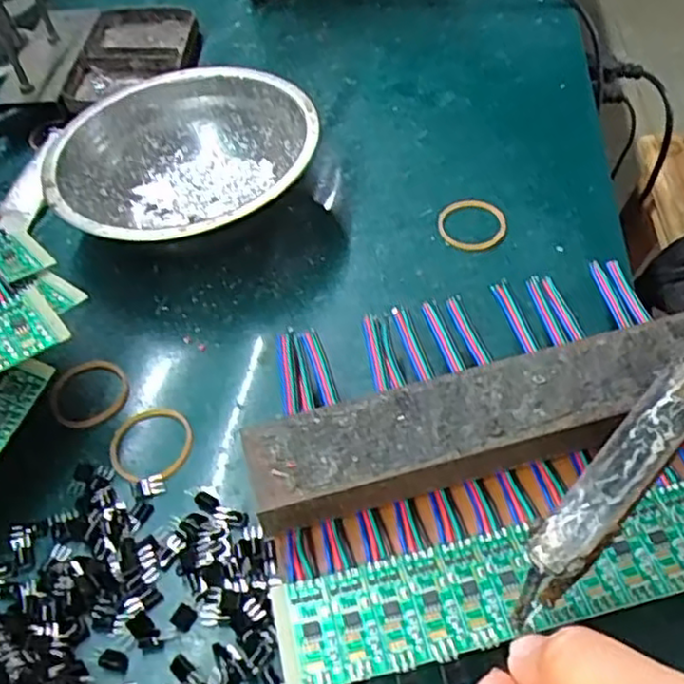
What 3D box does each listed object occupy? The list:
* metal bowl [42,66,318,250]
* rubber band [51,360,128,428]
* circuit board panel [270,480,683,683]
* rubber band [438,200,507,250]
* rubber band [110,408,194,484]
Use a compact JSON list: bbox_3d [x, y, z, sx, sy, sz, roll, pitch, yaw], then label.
[{"bbox_3d":[-0.075,-0.082,0.347,0.121,0.041,0.123,-3,50,3],"label":"metal bowl"},{"bbox_3d":[-0.104,0.020,0.292,0.030,0.004,0.033,-12,50,-4],"label":"rubber band"},{"bbox_3d":[0.062,0.068,0.213,0.163,0.004,0.033,-13,51,-4],"label":"circuit board panel"},{"bbox_3d":[0.061,-0.057,0.335,0.030,0.004,0.033,-3,50,3],"label":"rubber band"},{"bbox_3d":[-0.074,0.038,0.273,0.032,0.004,0.033,-3,50,3],"label":"rubber band"}]

